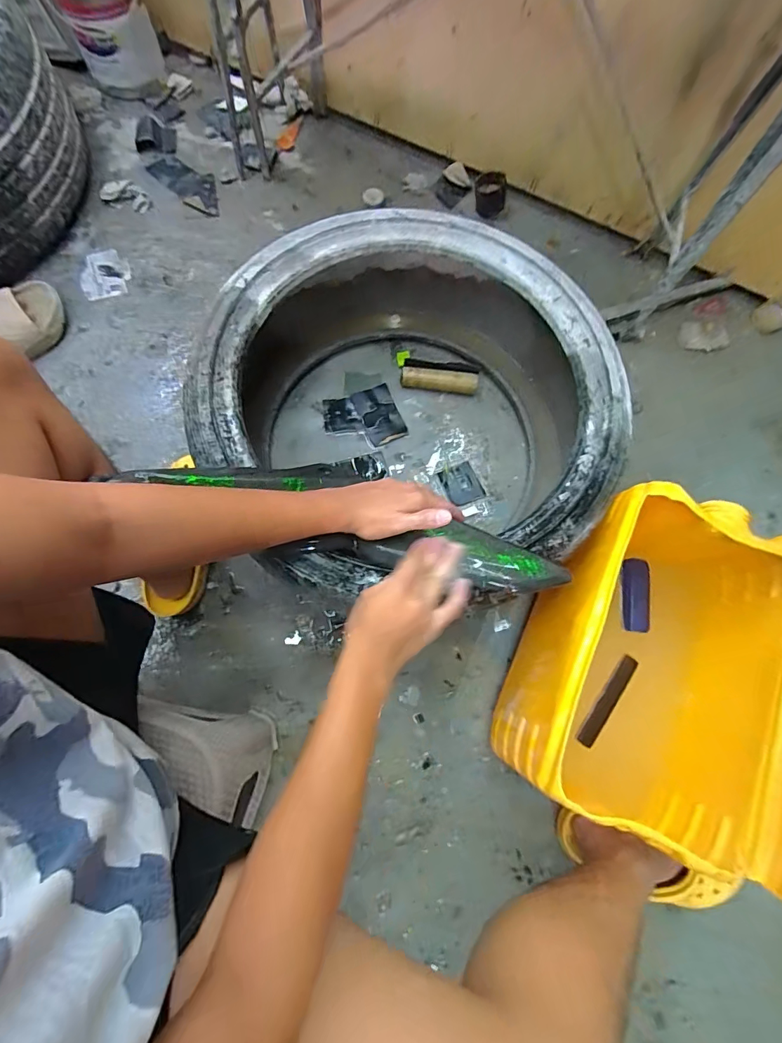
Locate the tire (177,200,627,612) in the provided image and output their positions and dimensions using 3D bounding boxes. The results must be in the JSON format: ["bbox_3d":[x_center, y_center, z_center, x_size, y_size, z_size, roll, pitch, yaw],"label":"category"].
[{"bbox_3d":[0.031,-0.178,0.676,0.581,0.240,0.560,-8,75,-5],"label":"tire"}]

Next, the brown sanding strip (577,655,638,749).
[{"bbox_3d":[0.310,0.256,0.616,0.020,0.011,0.142,40,76,9],"label":"brown sanding strip"}]

